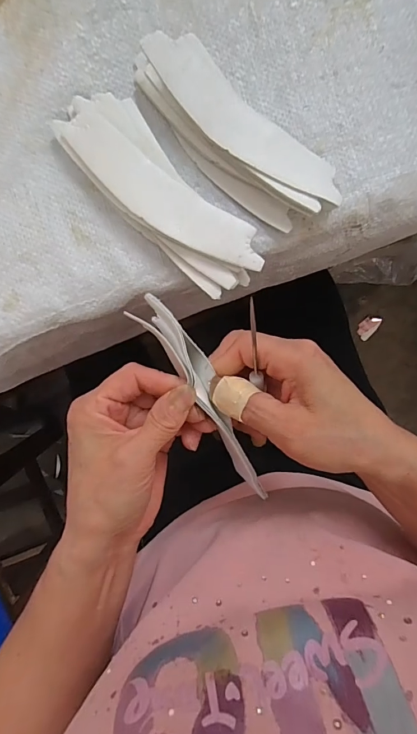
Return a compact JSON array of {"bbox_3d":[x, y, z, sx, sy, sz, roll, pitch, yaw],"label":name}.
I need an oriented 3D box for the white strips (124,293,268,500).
[{"bbox_3d":[0.002,0.027,0.233,0.024,0.019,0.153,-28,107,2],"label":"white strips"}]

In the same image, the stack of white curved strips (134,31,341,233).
[{"bbox_3d":[0.017,-0.157,0.256,0.154,0.028,0.056,44,92,0],"label":"stack of white curved strips"}]

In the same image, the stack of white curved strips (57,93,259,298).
[{"bbox_3d":[-0.034,-0.117,0.261,0.053,0.019,0.162,-43,90,2],"label":"stack of white curved strips"}]

